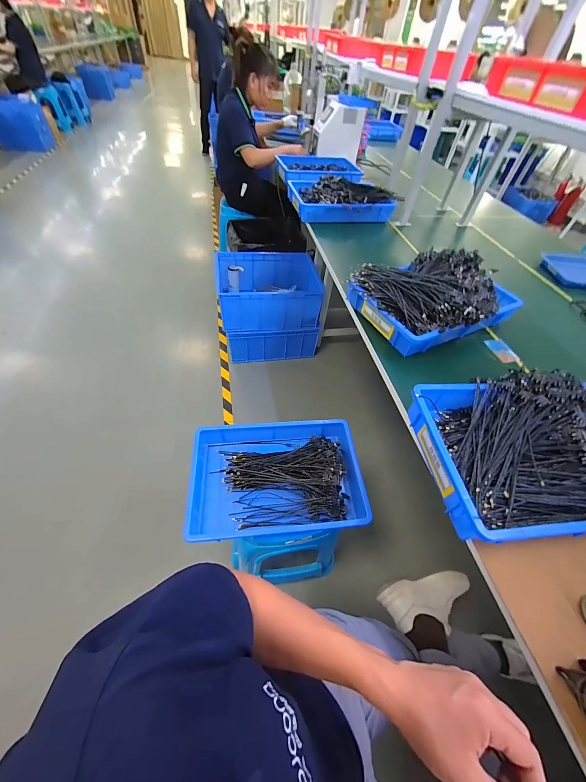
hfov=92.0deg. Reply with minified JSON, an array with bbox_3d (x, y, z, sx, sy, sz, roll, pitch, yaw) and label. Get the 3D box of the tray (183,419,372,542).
[{"bbox_3d":[-0.046,0.227,0.775,0.440,0.083,0.313,-1,51,-8],"label":"tray"}]

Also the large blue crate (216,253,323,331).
[{"bbox_3d":[-0.149,-0.569,1.598,0.522,0.225,0.414,-5,52,-11],"label":"large blue crate"}]

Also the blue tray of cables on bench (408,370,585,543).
[{"bbox_3d":[0.465,0.104,0.534,0.432,0.096,0.296,-2,51,-8],"label":"blue tray of cables on bench"}]

